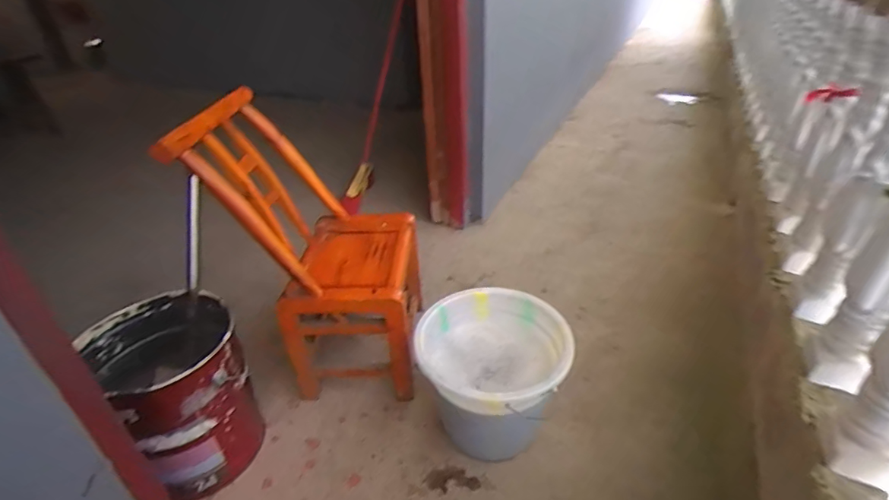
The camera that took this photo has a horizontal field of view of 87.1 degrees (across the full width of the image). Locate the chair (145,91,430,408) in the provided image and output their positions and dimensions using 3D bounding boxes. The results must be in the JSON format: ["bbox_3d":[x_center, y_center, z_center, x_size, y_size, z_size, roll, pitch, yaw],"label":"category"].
[{"bbox_3d":[-0.293,-0.022,1.119,0.405,0.631,0.396,-2,33,2],"label":"chair"}]

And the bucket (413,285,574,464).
[{"bbox_3d":[0.104,0.284,1.022,0.298,0.276,0.293,-3,33,2],"label":"bucket"}]

